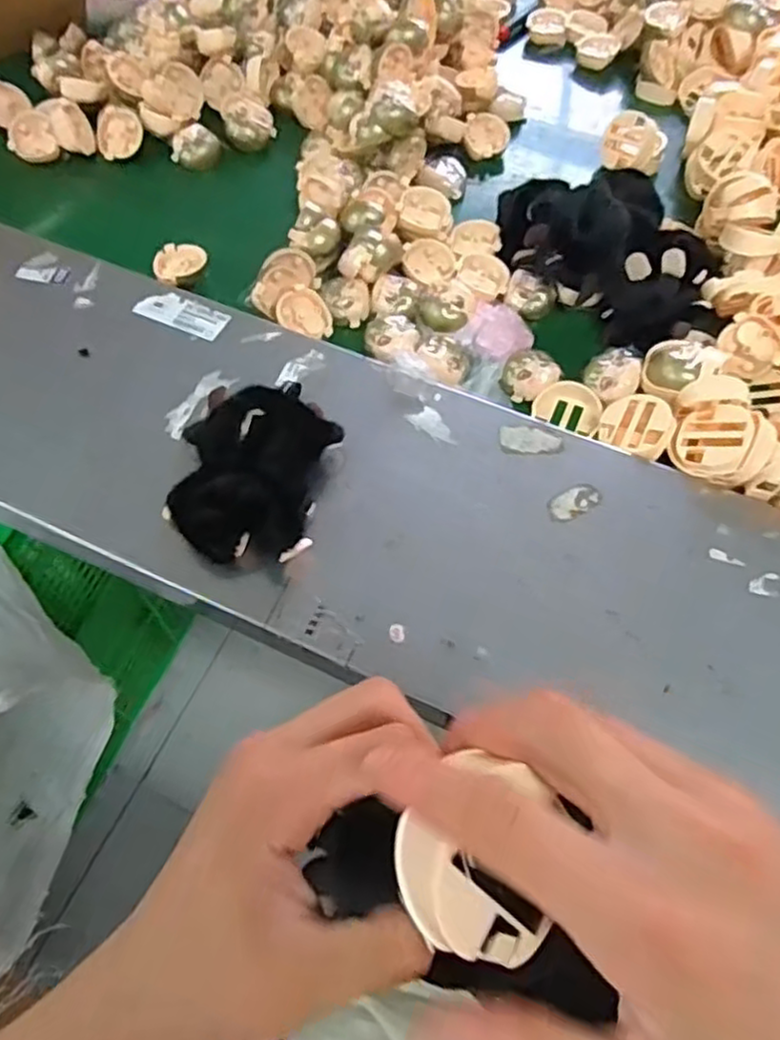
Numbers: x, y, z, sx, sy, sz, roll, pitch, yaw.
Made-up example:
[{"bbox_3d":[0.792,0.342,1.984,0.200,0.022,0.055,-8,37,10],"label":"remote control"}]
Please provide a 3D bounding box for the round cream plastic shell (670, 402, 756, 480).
[{"bbox_3d":[0.246,-0.058,0.535,0.054,0.025,0.056,14,74,42],"label":"round cream plastic shell"}]

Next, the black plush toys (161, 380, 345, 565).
[{"bbox_3d":[-0.094,-0.045,0.506,0.103,0.057,0.158,11,61,5],"label":"black plush toys"}]

